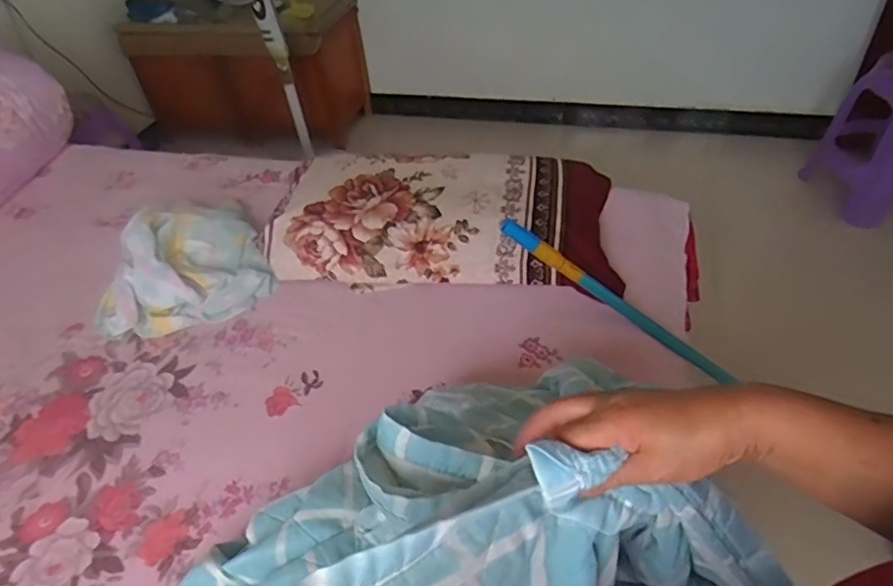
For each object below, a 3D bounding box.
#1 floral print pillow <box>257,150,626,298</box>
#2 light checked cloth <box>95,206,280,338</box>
[{"bbox_3d":[-0.011,-0.153,1.172,0.678,0.108,0.336,1,45,7],"label":"floral print pillow"},{"bbox_3d":[-0.512,-0.053,1.117,0.308,0.123,0.217,-18,46,-12],"label":"light checked cloth"}]

